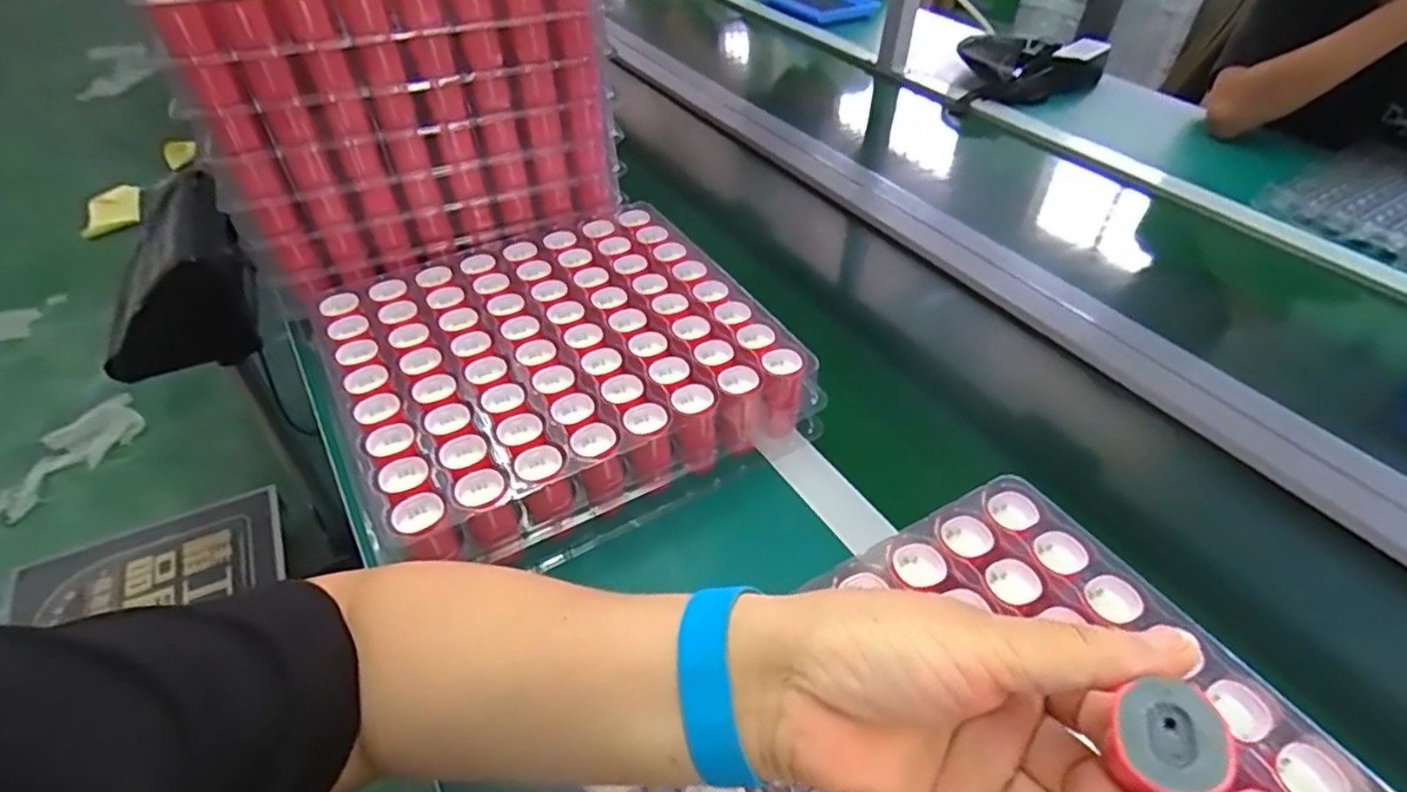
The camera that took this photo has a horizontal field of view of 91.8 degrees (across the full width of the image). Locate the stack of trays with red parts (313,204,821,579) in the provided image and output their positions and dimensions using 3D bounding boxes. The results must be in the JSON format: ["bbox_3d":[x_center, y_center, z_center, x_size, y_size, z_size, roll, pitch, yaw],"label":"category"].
[{"bbox_3d":[-0.116,-0.024,0.558,0.317,0.077,0.295,-24,50,-23],"label":"stack of trays with red parts"}]

